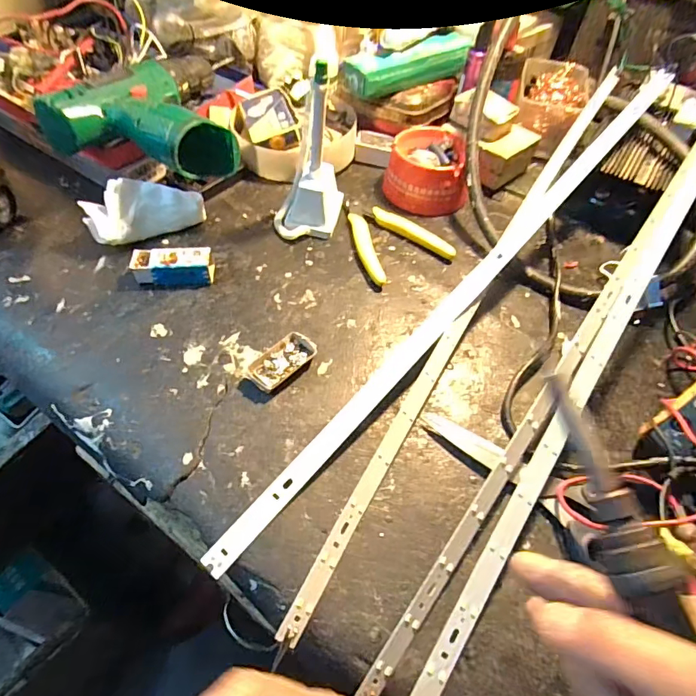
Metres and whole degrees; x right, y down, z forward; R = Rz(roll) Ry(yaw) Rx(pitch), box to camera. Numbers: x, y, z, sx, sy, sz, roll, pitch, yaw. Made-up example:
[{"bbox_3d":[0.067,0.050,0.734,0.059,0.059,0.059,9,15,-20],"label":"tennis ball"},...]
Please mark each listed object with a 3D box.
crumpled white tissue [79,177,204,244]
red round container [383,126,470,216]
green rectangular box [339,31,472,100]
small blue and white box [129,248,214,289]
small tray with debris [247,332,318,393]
[{"bbox_3d":[-0.176,-0.119,0.386,0.094,0.042,0.036,-27,61,-20],"label":"crumpled white tissue"},{"bbox_3d":[0.081,-0.181,0.447,0.081,0.046,0.089,2,55,-2],"label":"red round container"},{"bbox_3d":[0.064,-0.294,0.462,0.138,0.030,0.033,-21,59,-17],"label":"green rectangular box"},{"bbox_3d":[-0.141,-0.065,0.361,0.060,0.020,0.027,1,55,-3],"label":"small blue and white box"},{"bbox_3d":[-0.048,0.010,0.320,0.026,0.010,0.050,38,61,21],"label":"small tray with debris"}]

